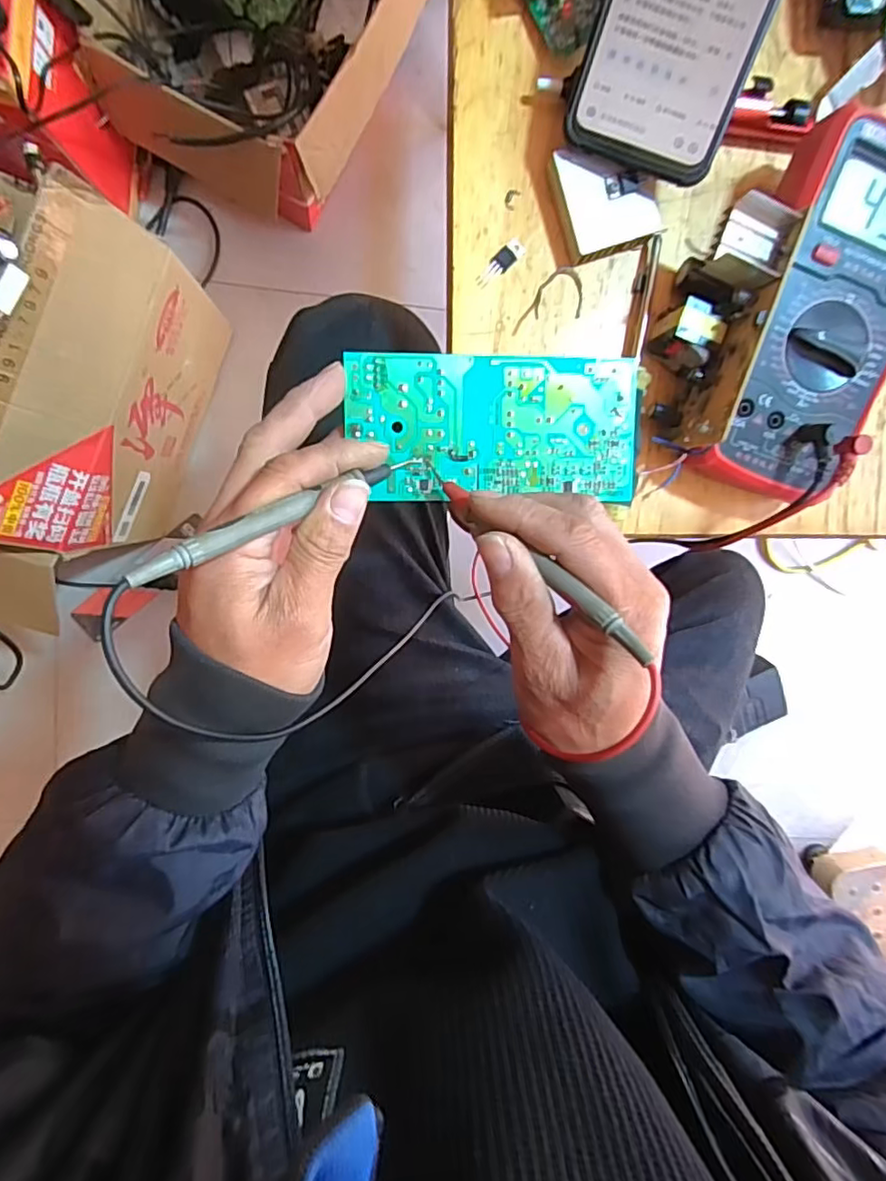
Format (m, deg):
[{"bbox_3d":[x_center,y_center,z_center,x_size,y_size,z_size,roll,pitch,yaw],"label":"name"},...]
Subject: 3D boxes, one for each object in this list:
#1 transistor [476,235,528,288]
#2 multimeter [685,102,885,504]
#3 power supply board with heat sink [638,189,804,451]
[{"bbox_3d":[0.032,-0.180,0.328,0.011,0.004,0.031,42,91,-9],"label":"transistor"},{"bbox_3d":[0.201,-0.144,0.324,0.087,0.057,0.182,19,95,-8],"label":"multimeter"},{"bbox_3d":[0.137,-0.136,0.316,0.033,0.060,0.113,15,95,-8],"label":"power supply board with heat sink"}]

